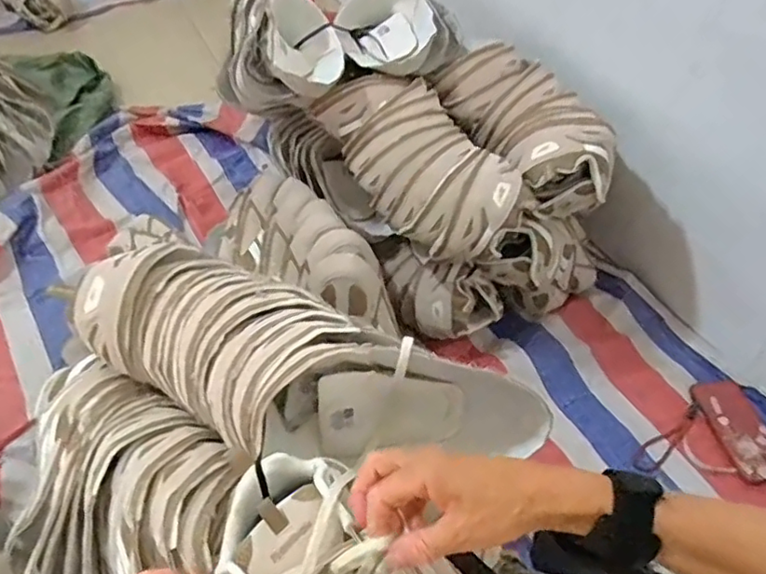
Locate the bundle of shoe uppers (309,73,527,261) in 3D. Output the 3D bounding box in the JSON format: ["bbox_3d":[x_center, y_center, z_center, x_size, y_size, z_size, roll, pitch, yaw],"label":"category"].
[{"bbox_3d":[0.053,-0.190,0.890,0.158,0.120,0.352,-24,52,-23],"label":"bundle of shoe uppers"}]

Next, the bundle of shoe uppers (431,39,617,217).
[{"bbox_3d":[0.217,-0.245,0.928,0.163,0.114,0.329,-16,49,-17],"label":"bundle of shoe uppers"}]

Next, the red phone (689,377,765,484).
[{"bbox_3d":[0.531,0.209,0.886,0.079,0.018,0.167,-9,47,-10],"label":"red phone"}]

